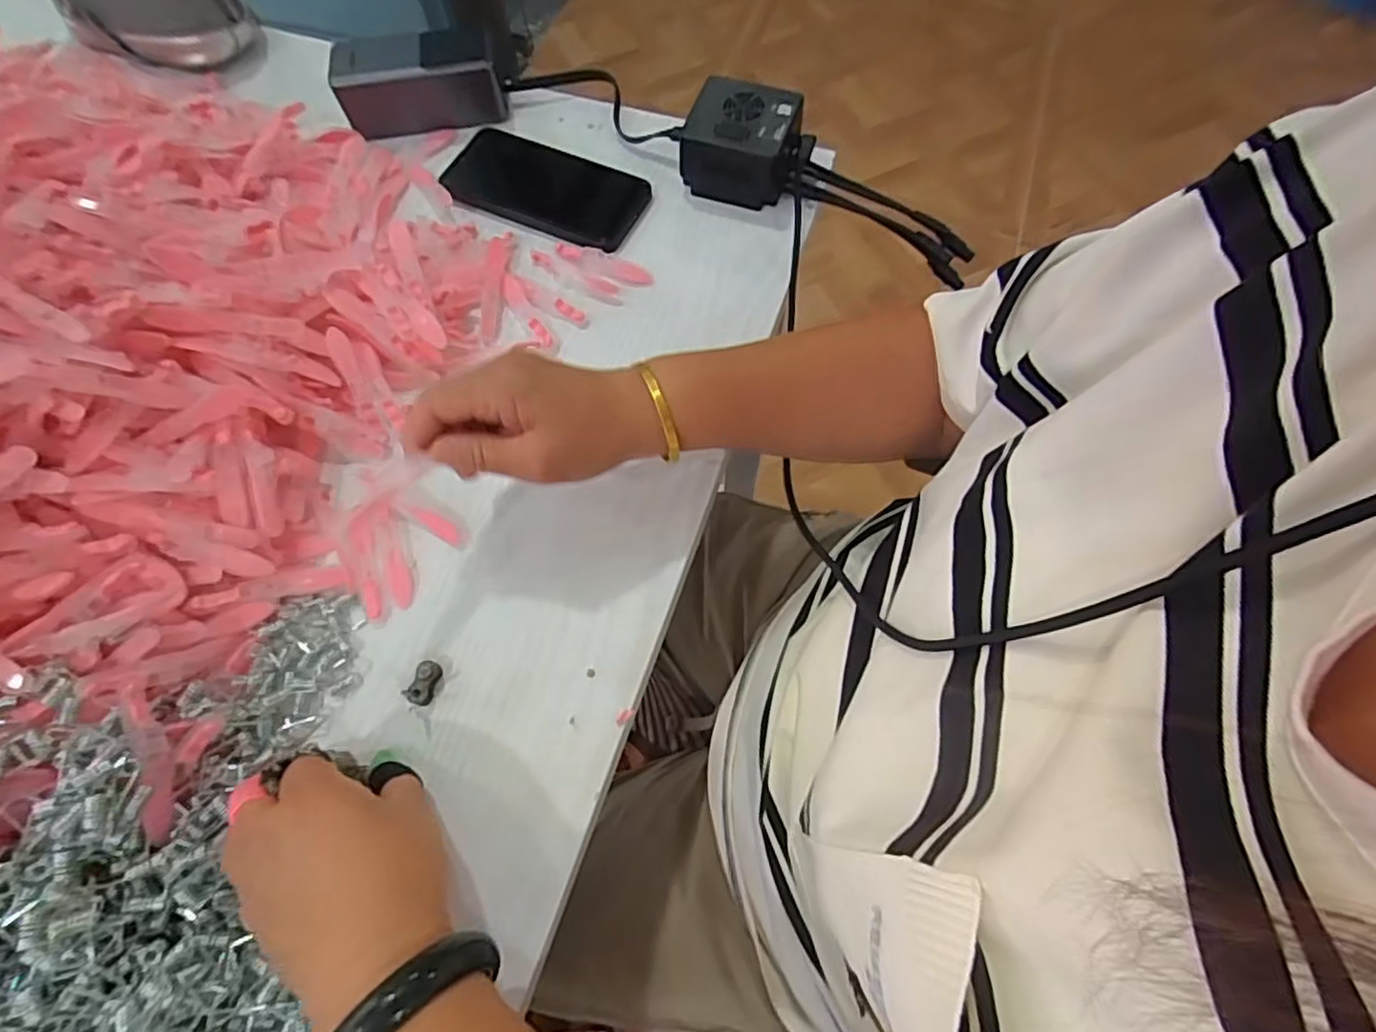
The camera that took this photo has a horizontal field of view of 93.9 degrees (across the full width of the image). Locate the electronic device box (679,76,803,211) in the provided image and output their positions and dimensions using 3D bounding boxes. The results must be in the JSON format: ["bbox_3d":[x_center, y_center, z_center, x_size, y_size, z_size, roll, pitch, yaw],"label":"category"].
[{"bbox_3d":[0.040,-0.280,0.482,0.078,0.048,0.066,16,69,9],"label":"electronic device box"}]

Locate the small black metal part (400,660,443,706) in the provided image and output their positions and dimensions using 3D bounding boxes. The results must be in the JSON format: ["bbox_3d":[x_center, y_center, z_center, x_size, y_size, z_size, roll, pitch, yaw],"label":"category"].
[{"bbox_3d":[-0.146,0.092,0.356,0.011,0.015,0.024,18,69,9],"label":"small black metal part"}]

